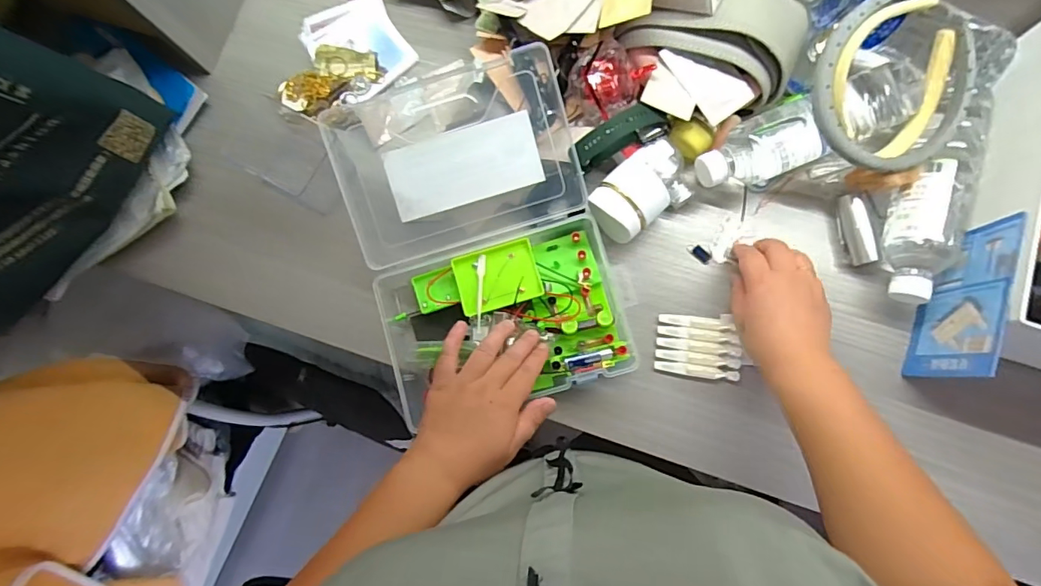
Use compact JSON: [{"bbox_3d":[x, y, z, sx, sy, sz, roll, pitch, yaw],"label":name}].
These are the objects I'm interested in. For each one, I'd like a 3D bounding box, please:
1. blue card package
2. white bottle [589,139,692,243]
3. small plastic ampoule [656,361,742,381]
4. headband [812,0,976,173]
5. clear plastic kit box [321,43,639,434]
[{"bbox_3d":[0.390,0.008,0.451,0.008,0.103,0.136,15,83,7],"label":"blue card package"},{"bbox_3d":[0.121,-0.101,0.507,0.105,0.060,0.065,-37,80,-2],"label":"white bottle"},{"bbox_3d":[0.175,0.078,0.501,0.082,0.004,0.012,8,82,6],"label":"small plastic ampoule"},{"bbox_3d":[0.334,-0.190,0.460,0.158,0.043,0.155,-2,98,-13],"label":"headband"},{"bbox_3d":[-0.046,-0.073,0.513,0.227,0.071,0.366,-17,80,2],"label":"clear plastic kit box"}]

